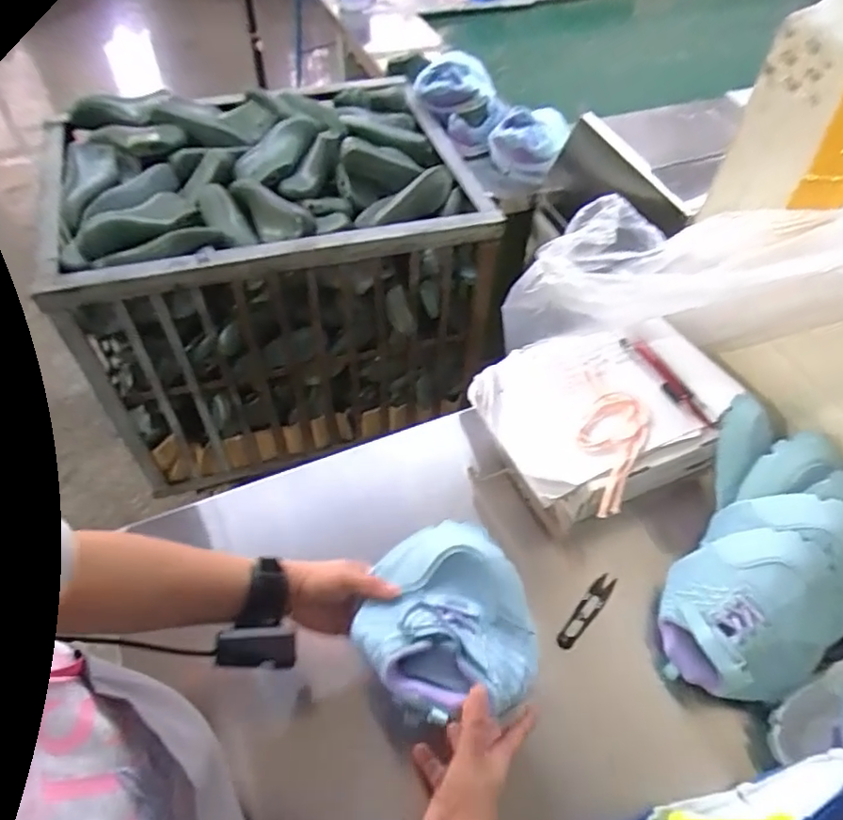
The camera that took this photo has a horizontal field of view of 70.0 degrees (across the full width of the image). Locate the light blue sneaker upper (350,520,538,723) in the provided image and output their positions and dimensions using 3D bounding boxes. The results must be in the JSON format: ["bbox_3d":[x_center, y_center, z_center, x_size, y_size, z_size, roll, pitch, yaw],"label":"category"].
[{"bbox_3d":[0.023,0.181,0.548,0.152,0.059,0.185,-8,53,-8],"label":"light blue sneaker upper"}]

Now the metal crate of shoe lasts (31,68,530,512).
[{"bbox_3d":[-0.296,-0.346,1.374,0.889,0.534,0.657,-16,54,-14],"label":"metal crate of shoe lasts"}]

